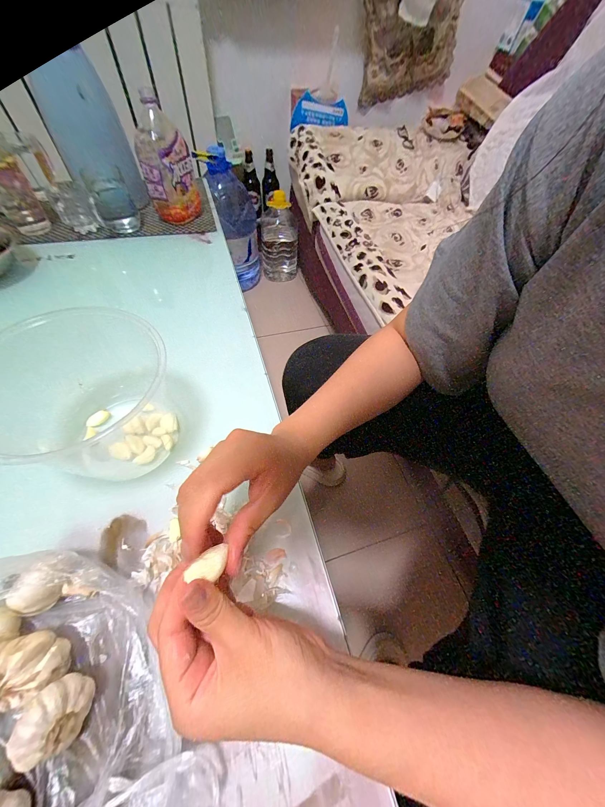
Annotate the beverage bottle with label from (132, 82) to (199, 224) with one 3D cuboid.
[{"bbox_3d":[-0.283,-0.495,0.568,0.100,0.183,0.108,-17,59,-13],"label":"beverage bottle with label"}]

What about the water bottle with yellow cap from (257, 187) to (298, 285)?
[{"bbox_3d":[-0.103,-0.697,1.213,0.160,0.331,0.173,-1,57,-3],"label":"water bottle with yellow cap"}]

